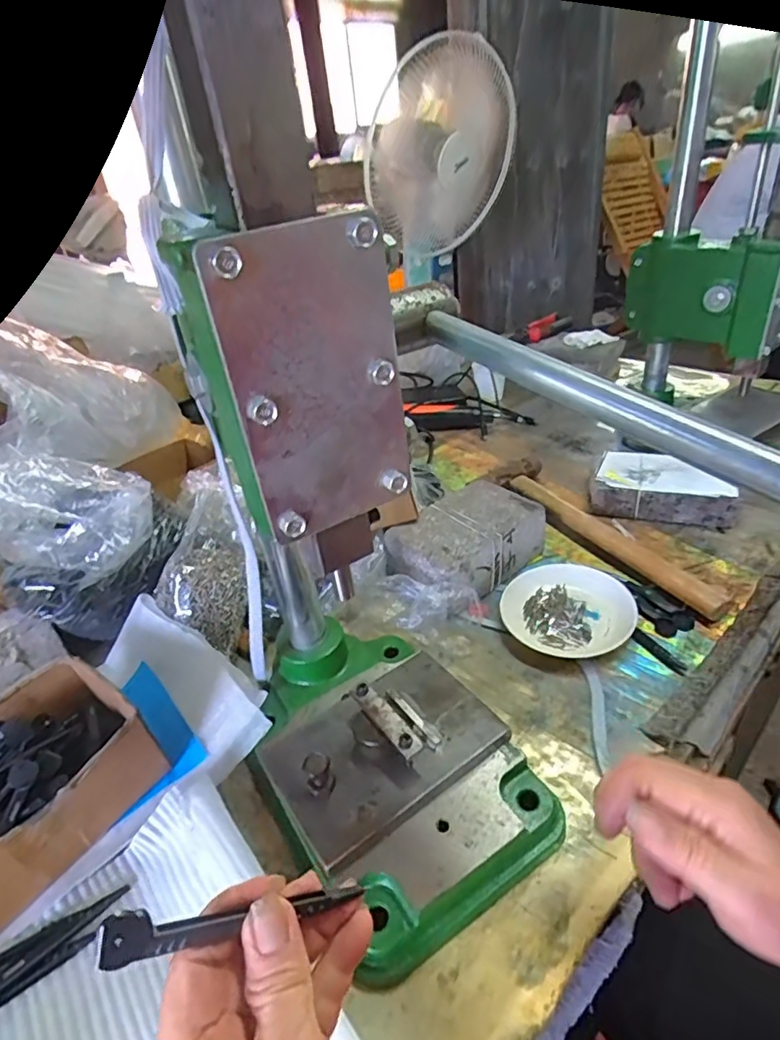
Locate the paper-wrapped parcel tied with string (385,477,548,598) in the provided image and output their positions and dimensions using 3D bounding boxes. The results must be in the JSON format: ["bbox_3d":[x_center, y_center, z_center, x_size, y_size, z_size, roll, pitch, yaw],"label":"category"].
[{"bbox_3d":[0.083,0.022,0.617,0.155,0.060,0.105,-32,40,-33],"label":"paper-wrapped parcel tied with string"}]

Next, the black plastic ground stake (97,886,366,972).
[{"bbox_3d":[-0.054,0.144,0.212,0.098,0.017,0.004,6,-3,-30],"label":"black plastic ground stake"}]

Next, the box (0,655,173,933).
[{"bbox_3d":[-0.269,0.197,0.419,0.132,0.078,0.166,21,42,36],"label":"box"}]

